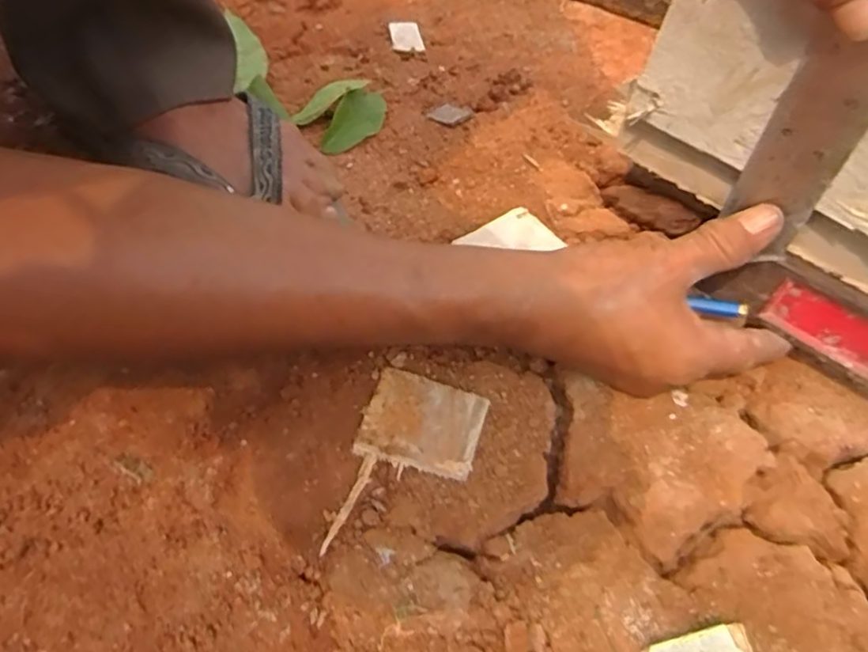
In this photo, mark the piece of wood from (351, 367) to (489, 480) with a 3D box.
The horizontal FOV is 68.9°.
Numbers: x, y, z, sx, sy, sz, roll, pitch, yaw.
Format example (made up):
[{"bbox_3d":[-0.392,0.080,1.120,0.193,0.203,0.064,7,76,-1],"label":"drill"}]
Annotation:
[{"bbox_3d":[-0.006,0.049,0.321,0.059,0.009,0.048,14,57,8],"label":"piece of wood"}]

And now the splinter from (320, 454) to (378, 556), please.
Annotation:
[{"bbox_3d":[-0.039,0.082,0.296,0.006,0.004,0.051,19,58,11],"label":"splinter"}]

